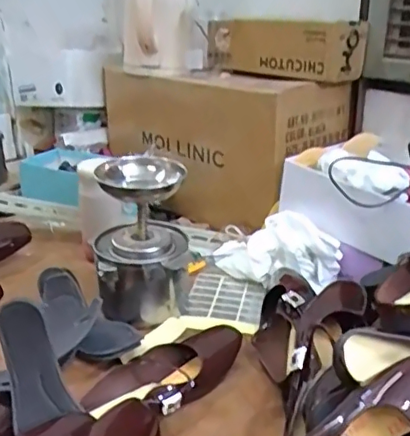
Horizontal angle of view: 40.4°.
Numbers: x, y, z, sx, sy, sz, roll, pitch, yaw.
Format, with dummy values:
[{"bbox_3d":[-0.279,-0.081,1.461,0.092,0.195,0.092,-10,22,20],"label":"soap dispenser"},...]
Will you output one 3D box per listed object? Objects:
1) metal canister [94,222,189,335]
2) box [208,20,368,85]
[{"bbox_3d":[-0.091,0.083,0.828,0.133,0.121,0.118,-5,23,-8],"label":"metal canister"},{"bbox_3d":[0.145,-0.333,1.092,0.310,0.100,0.105,18,30,37],"label":"box"}]

